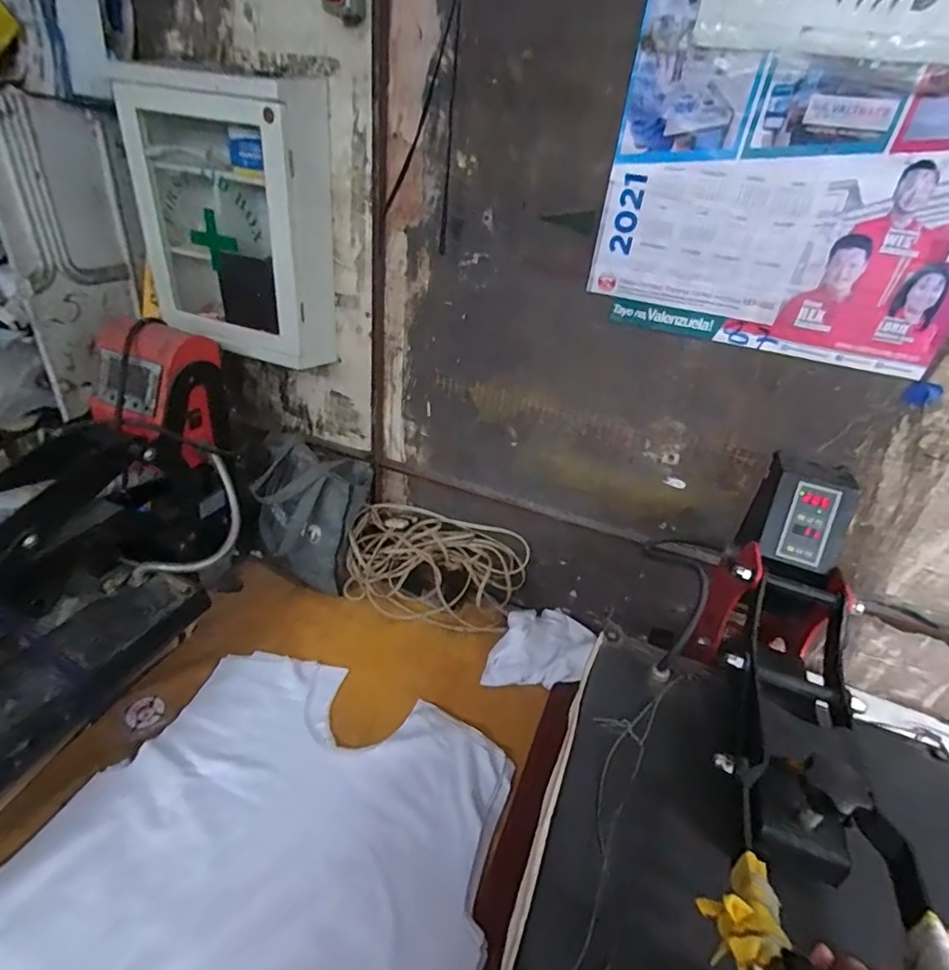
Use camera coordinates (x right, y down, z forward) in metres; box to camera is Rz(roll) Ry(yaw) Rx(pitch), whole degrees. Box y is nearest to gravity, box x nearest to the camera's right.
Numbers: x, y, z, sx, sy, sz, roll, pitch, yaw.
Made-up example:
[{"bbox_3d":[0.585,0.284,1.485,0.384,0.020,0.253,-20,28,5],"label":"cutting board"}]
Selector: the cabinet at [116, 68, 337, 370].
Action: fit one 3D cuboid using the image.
[{"bbox_3d":[-0.399,-0.430,0.876,0.302,0.389,0.163,19,34,18],"label":"cabinet"}]

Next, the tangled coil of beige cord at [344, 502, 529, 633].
[{"bbox_3d":[-0.076,0.168,1.045,0.334,0.138,0.203,15,33,13],"label":"tangled coil of beige cord"}]

